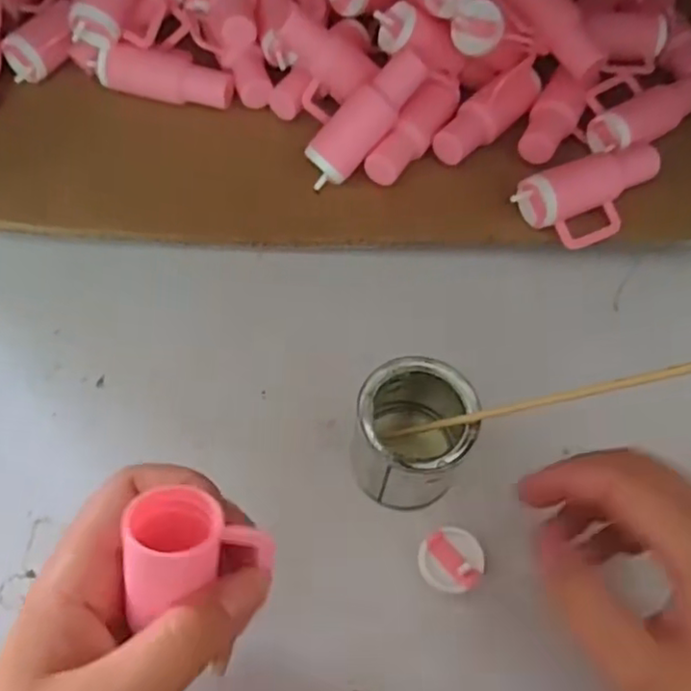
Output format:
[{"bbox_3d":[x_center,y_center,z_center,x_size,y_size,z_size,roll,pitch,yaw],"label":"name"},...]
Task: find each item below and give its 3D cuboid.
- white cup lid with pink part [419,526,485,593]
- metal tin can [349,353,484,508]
[{"bbox_3d":[0.048,0.097,0.287,0.028,0.007,0.027,1,61,-2],"label":"white cup lid with pink part"},{"bbox_3d":[0.029,0.042,0.293,0.050,0.060,0.051,1,61,-2],"label":"metal tin can"}]

